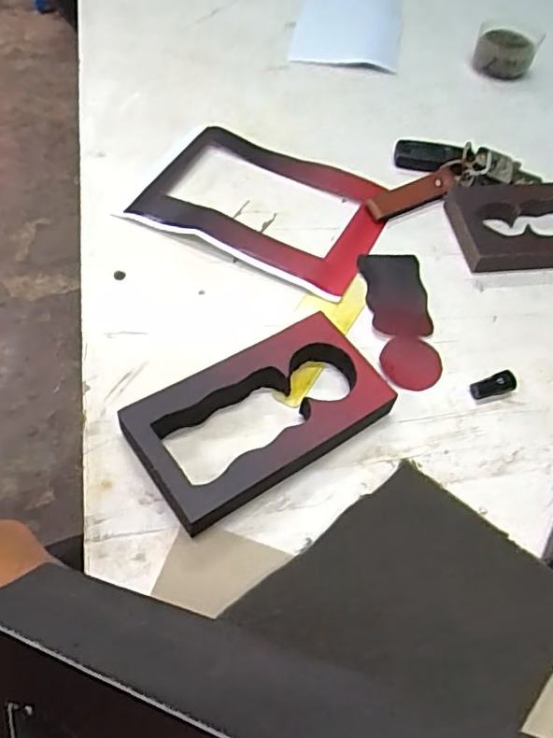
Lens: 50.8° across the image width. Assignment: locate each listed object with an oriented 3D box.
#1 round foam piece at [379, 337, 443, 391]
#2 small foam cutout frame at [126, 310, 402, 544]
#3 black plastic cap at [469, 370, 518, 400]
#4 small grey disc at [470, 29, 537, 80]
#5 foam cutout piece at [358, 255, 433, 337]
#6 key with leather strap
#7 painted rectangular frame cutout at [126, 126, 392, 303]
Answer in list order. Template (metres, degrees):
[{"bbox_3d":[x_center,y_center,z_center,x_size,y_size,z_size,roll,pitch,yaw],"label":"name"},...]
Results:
[{"bbox_3d":[0.091,-0.005,0.389,0.039,0.005,0.039,2,56,-3],"label":"round foam piece"},{"bbox_3d":[-0.009,0.028,0.352,0.145,0.026,0.082,-28,62,-21],"label":"small foam cutout frame"},{"bbox_3d":[0.142,0.011,0.379,0.030,0.010,0.012,-13,58,-12],"label":"black plastic cap"},{"bbox_3d":[0.225,-0.311,0.580,0.054,0.029,0.052,2,56,-3],"label":"small grey disc"},{"bbox_3d":[0.087,-0.056,0.424,0.043,0.004,0.081,-1,56,-5],"label":"foam cutout piece"},{"bbox_3d":[0.138,-0.171,0.492,0.153,0.022,0.075,-15,58,-13],"label":"key with leather strap"},{"bbox_3d":[-0.009,-0.137,0.471,0.186,0.008,0.132,24,58,12],"label":"painted rectangular frame cutout"}]

